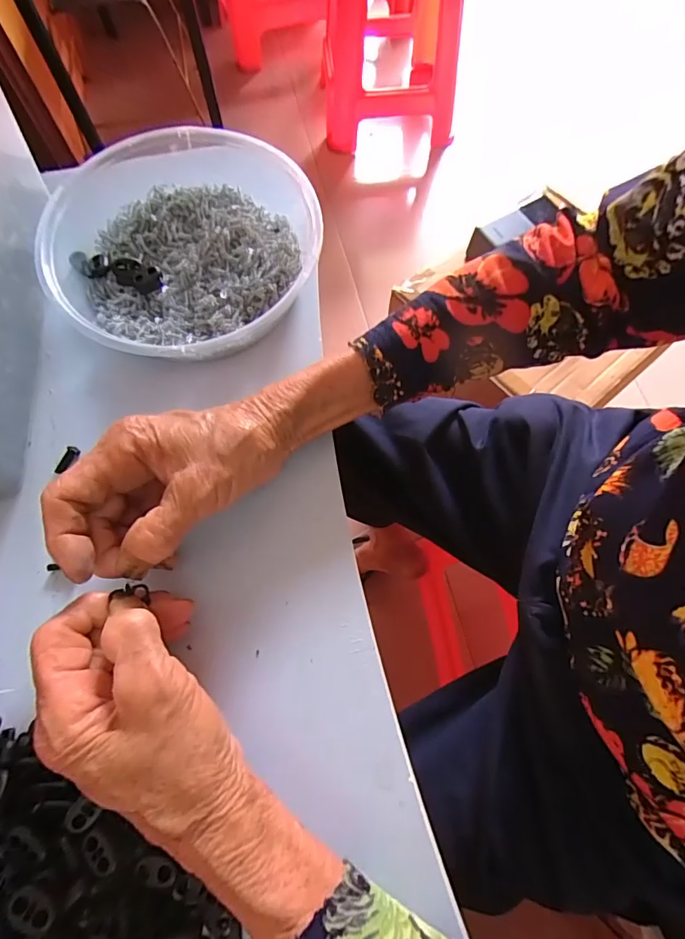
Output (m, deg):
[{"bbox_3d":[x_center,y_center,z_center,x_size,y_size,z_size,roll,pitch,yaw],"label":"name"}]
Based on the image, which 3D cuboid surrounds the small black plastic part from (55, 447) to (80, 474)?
[{"bbox_3d":[-0.179,-0.006,0.292,0.008,0.004,0.019,24,71,9],"label":"small black plastic part"}]

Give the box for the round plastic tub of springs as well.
[{"bbox_3d":[-0.121,-0.167,0.325,0.185,0.043,0.219,-43,75,-15],"label":"round plastic tub of springs"}]

